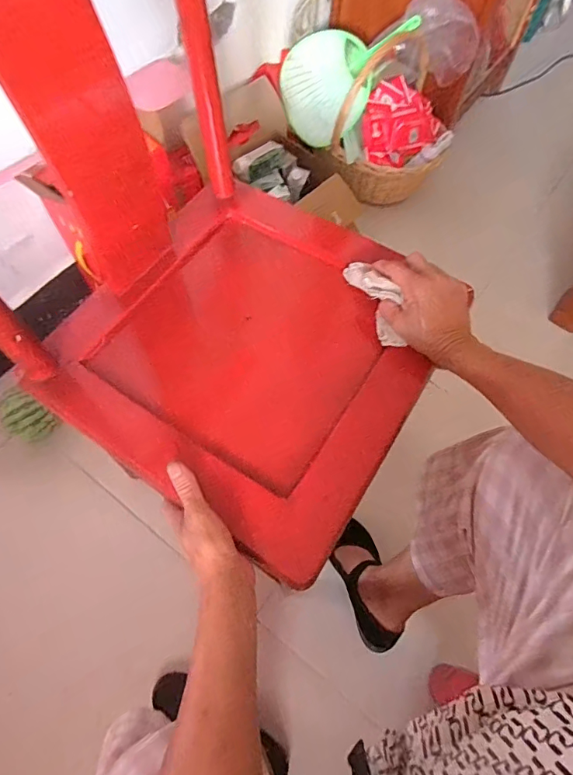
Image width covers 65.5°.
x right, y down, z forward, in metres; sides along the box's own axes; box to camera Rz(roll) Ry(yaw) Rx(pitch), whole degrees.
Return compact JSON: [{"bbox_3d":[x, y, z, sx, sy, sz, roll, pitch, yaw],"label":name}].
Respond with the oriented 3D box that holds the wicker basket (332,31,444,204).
[{"bbox_3d":[0.260,-0.669,1.112,0.302,0.265,0.307,13,63,5],"label":"wicker basket"}]

